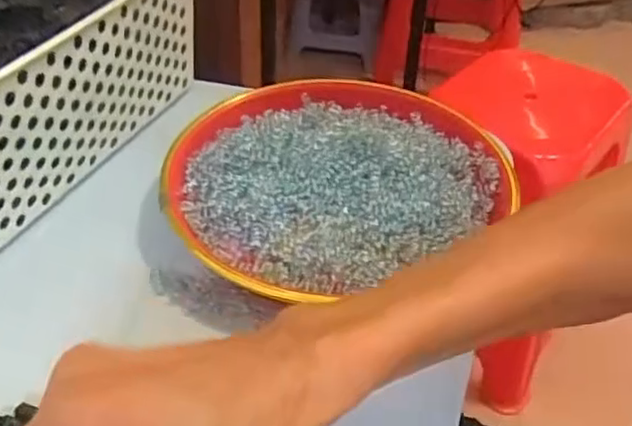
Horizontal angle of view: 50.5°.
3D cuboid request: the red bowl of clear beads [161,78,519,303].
[{"bbox_3d":[0.014,-0.019,0.427,0.213,0.038,0.192,-23,46,-28],"label":"red bowl of clear beads"}]

